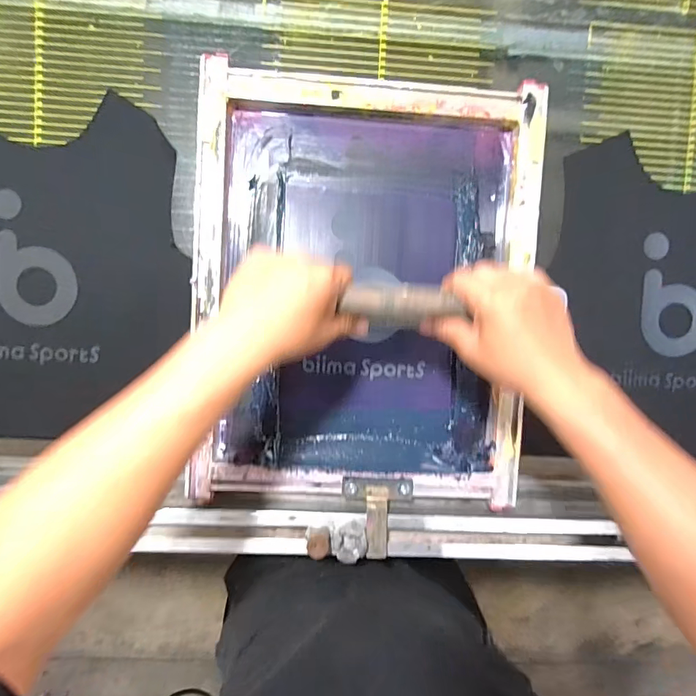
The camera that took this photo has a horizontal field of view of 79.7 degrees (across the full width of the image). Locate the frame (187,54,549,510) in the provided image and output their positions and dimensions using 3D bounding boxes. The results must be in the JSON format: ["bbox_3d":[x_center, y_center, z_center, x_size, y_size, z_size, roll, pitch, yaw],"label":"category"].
[{"bbox_3d":[0.021,-0.062,0.496,0.387,0.030,0.478,3,93,-3],"label":"frame"}]

